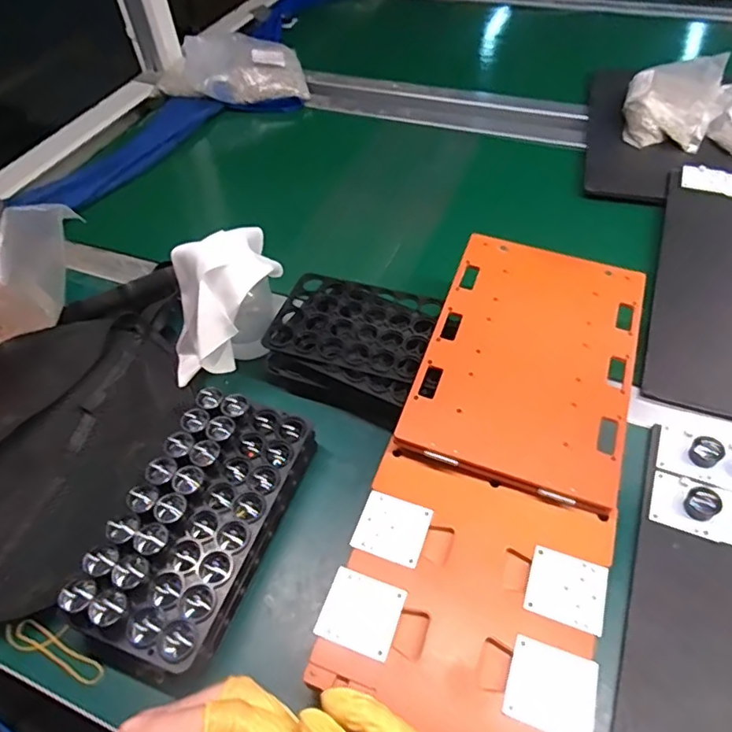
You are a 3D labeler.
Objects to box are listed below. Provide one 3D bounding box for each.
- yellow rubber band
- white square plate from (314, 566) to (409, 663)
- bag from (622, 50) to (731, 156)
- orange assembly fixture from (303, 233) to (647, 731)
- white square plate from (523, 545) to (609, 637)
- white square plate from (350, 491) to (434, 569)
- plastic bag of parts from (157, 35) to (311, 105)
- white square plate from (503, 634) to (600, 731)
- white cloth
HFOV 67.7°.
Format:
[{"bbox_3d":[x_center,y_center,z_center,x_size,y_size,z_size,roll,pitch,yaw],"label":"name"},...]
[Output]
[{"bbox_3d":[-0.215,0.196,0.380,0.080,0.011,0.024,20,56,9],"label":"yellow rubber band"},{"bbox_3d":[-0.003,0.158,0.350,0.048,0.004,0.045,15,53,17],"label":"white square plate"},{"bbox_3d":[0.421,-0.366,0.750,0.117,0.054,0.177,19,55,20],"label":"bag"},{"bbox_3d":[0.094,0.081,0.393,0.166,0.024,0.452,12,59,16],"label":"orange assembly fixture"},{"bbox_3d":[0.130,0.144,0.352,0.047,0.004,0.044,15,54,17],"label":"white square plate"},{"bbox_3d":[0.019,0.114,0.385,0.047,0.004,0.045,15,53,17],"label":"white square plate"},{"bbox_3d":[-0.224,-0.483,0.907,0.249,0.068,0.162,-7,50,0],"label":"plastic bag of parts"},{"bbox_3d":[0.108,0.187,0.316,0.048,0.004,0.044,15,53,17],"label":"white square plate"},{"bbox_3d":[-0.130,-0.054,0.491,0.110,0.105,0.088,-15,51,-7],"label":"white cloth"}]

